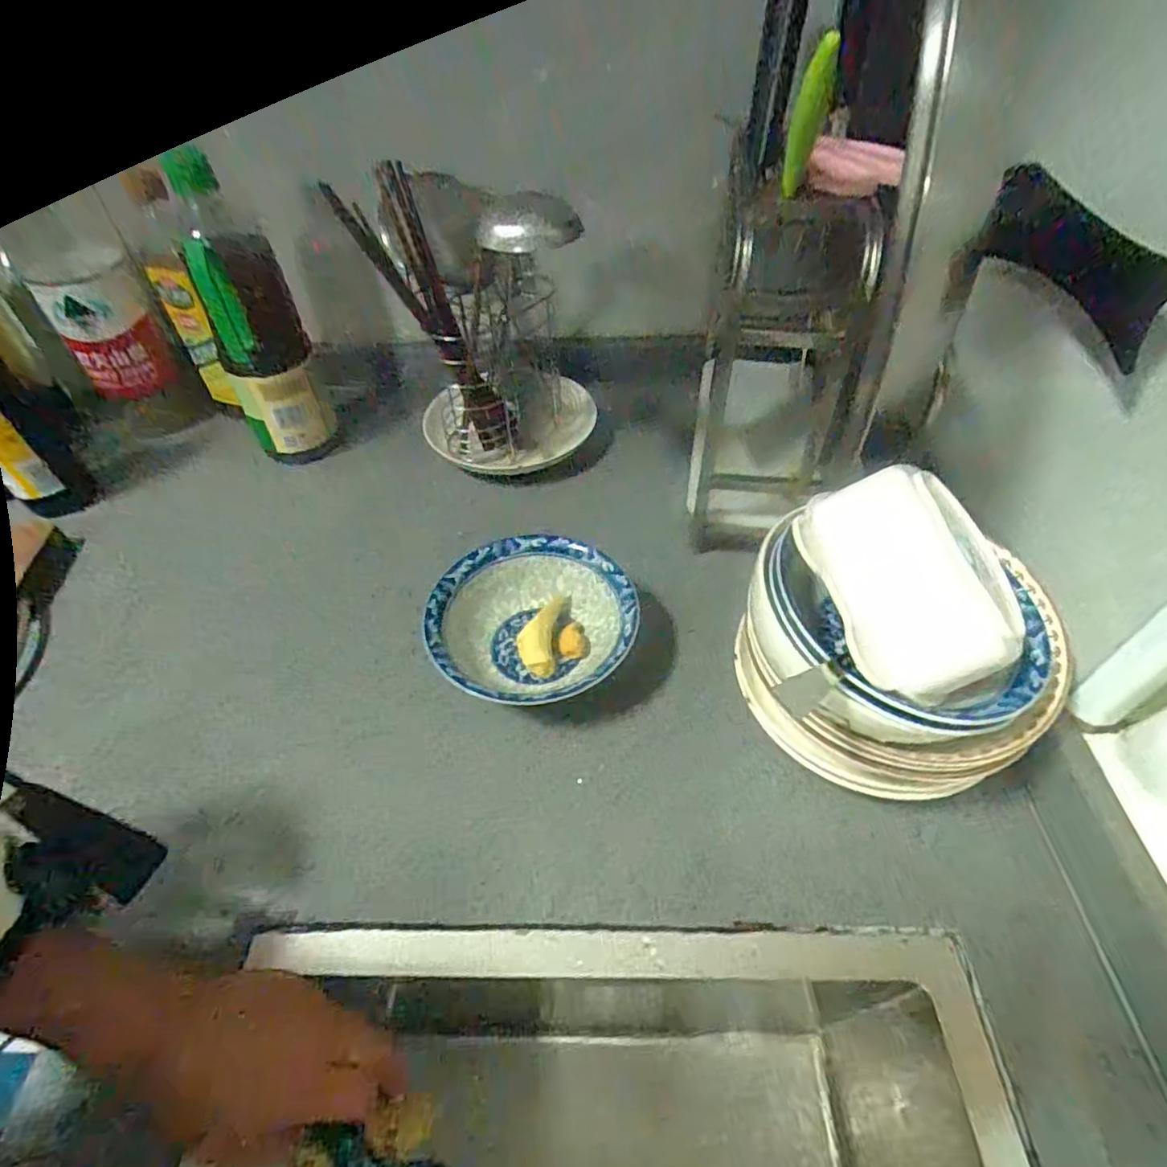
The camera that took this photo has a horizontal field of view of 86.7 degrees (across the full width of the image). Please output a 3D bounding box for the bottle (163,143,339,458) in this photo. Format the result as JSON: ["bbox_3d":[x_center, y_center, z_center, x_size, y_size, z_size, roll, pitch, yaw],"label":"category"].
[{"bbox_3d":[-0.310,-0.249,0.596,0.089,0.245,0.095,-8,49,-5],"label":"bottle"}]

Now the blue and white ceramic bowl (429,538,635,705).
[{"bbox_3d":[-0.037,0.032,0.478,0.148,0.053,0.142,-1,49,1],"label":"blue and white ceramic bowl"}]

